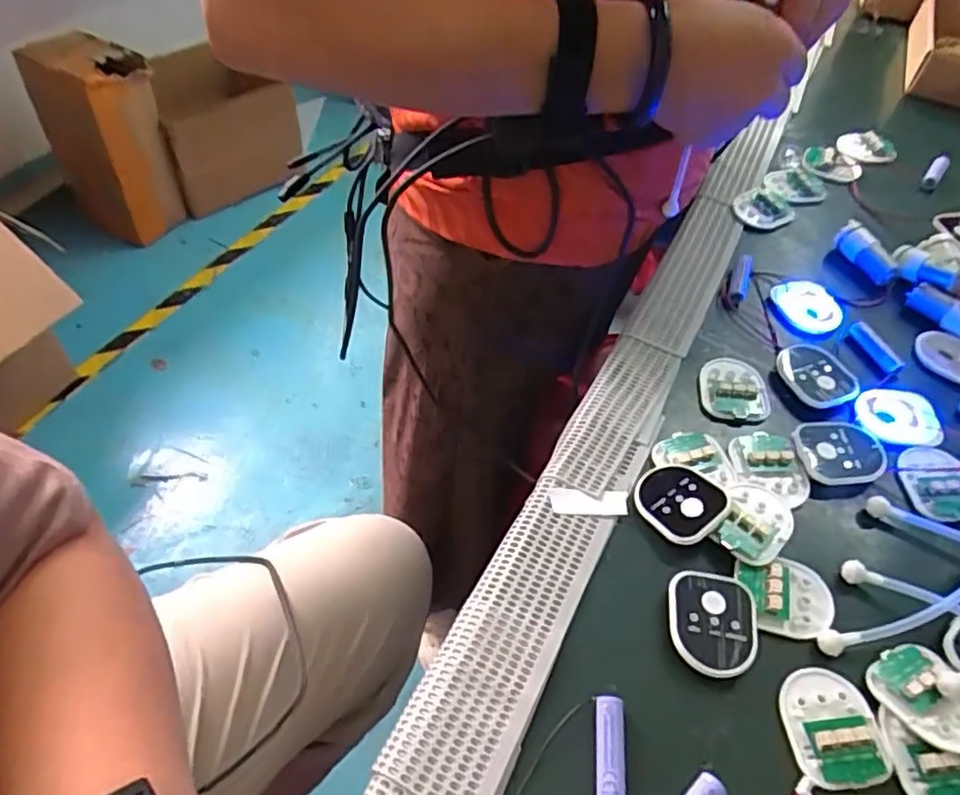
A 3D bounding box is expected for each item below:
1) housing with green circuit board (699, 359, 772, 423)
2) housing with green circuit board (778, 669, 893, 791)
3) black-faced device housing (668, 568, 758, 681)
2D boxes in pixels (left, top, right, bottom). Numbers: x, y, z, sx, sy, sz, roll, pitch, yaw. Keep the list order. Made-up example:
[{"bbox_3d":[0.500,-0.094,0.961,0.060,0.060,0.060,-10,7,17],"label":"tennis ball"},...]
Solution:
[{"bbox_3d":[0.191,-0.007,0.496,0.051,0.007,0.057,12,51,4],"label":"housing with green circuit board"},{"bbox_3d":[0.189,0.175,0.353,0.050,0.012,0.057,-1,52,-6],"label":"housing with green circuit board"},{"bbox_3d":[0.134,0.130,0.383,0.049,0.010,0.057,13,52,5],"label":"black-faced device housing"}]

